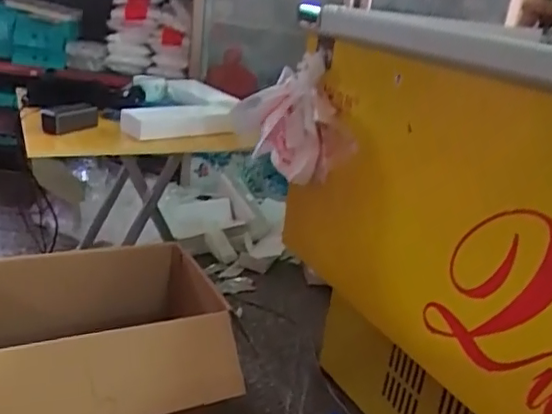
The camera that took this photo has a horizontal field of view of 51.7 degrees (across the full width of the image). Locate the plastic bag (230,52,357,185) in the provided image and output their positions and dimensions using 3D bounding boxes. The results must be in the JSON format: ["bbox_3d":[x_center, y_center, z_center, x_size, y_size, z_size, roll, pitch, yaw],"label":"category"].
[{"bbox_3d":[0.035,-0.196,1.263,0.244,0.263,0.188,4,22,-7],"label":"plastic bag"}]

